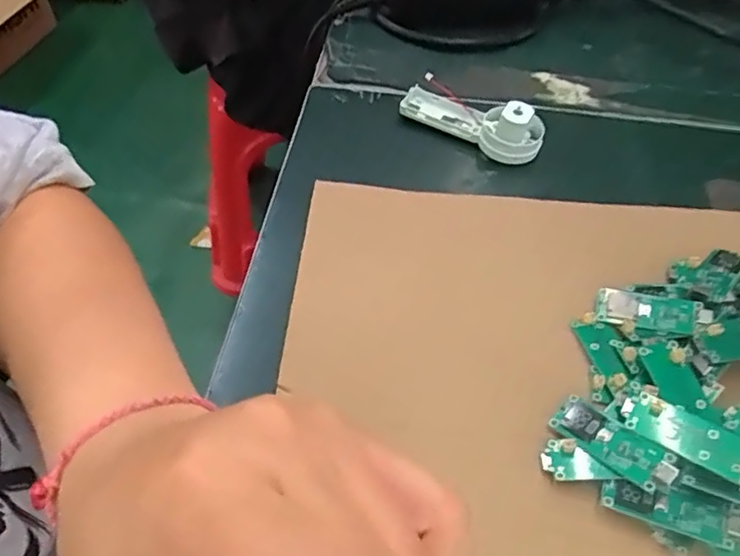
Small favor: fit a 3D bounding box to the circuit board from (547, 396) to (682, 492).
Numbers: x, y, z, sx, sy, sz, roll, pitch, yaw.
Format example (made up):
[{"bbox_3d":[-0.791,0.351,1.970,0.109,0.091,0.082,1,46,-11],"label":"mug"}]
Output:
[{"bbox_3d":[0.100,0.068,0.252,0.018,0.006,0.049,-37,46,-25],"label":"circuit board"}]

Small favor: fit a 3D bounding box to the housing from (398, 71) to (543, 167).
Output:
[{"bbox_3d":[0.066,-0.104,0.390,0.090,0.029,0.028,30,55,20],"label":"housing"}]

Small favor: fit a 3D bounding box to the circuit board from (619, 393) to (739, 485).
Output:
[{"bbox_3d":[0.129,0.063,0.247,0.050,0.004,0.020,25,60,30],"label":"circuit board"}]

